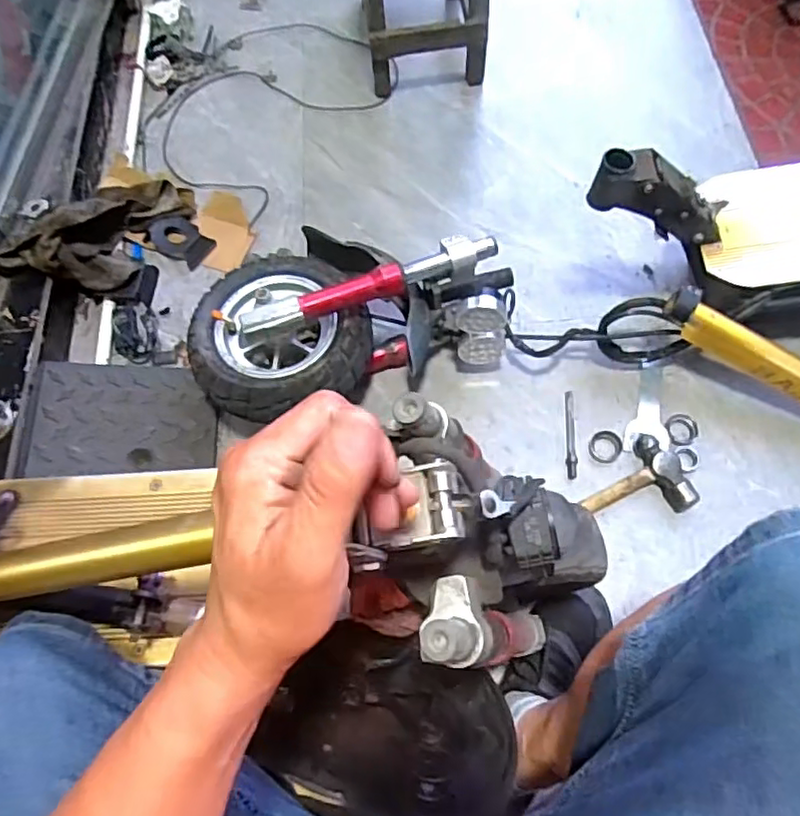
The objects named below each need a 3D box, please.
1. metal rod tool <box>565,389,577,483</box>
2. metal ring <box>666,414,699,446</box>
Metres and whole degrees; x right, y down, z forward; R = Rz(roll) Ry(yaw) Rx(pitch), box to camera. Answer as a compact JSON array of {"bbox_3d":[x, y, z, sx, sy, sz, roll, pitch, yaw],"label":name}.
[{"bbox_3d":[0.246,0.037,0.896,0.014,0.008,0.134,3,65,1],"label":"metal rod tool"},{"bbox_3d":[0.403,0.031,0.883,0.042,0.010,0.047,-3,66,-2],"label":"metal ring"}]

